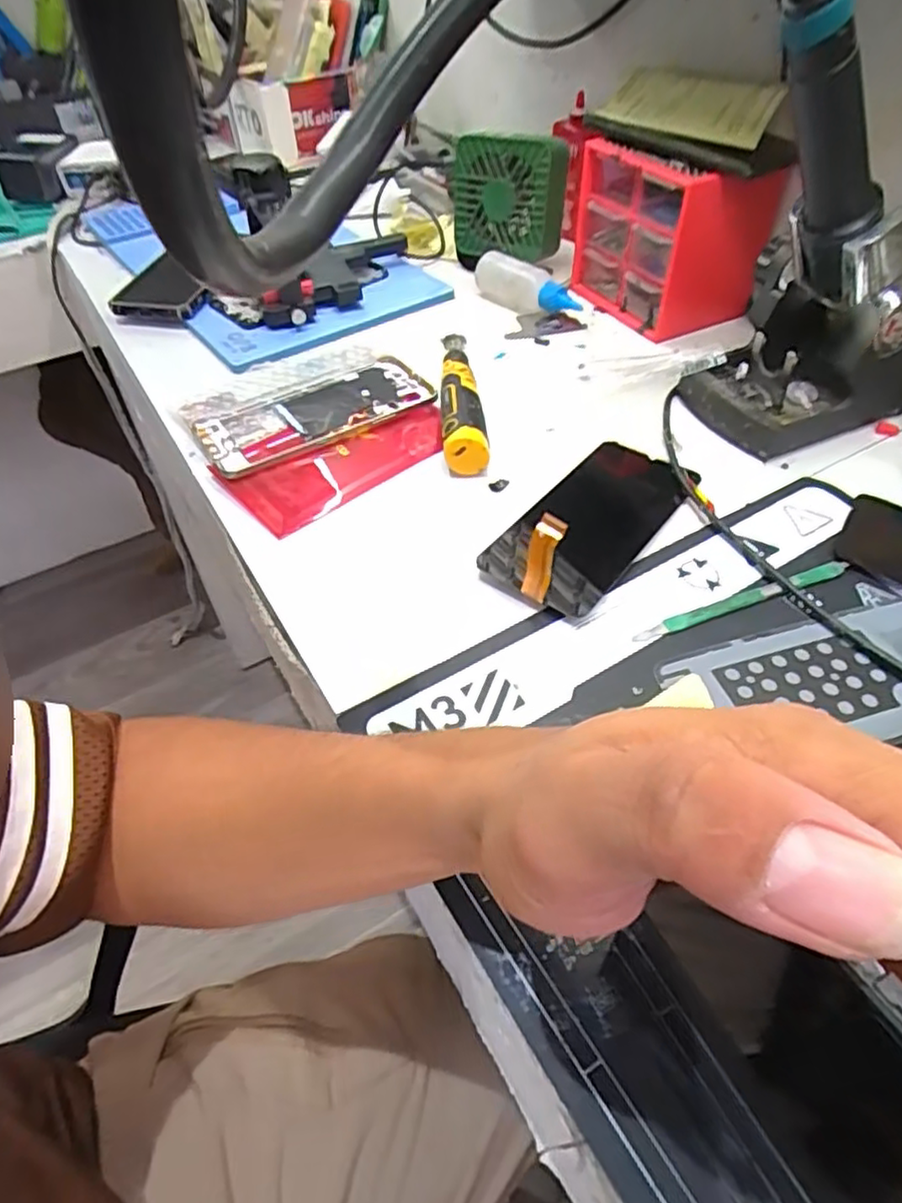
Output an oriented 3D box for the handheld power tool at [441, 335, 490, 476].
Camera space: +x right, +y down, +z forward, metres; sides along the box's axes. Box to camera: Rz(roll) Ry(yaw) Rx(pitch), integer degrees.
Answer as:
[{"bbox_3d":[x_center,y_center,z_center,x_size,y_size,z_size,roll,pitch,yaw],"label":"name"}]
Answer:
[{"bbox_3d":[0.005,-0.151,0.489,0.029,0.035,0.162,-4,49,-1],"label":"handheld power tool"}]

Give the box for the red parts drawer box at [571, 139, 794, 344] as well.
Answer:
[{"bbox_3d":[0.177,-0.307,0.559,0.091,0.118,0.141,-22,52,-16],"label":"red parts drawer box"}]

